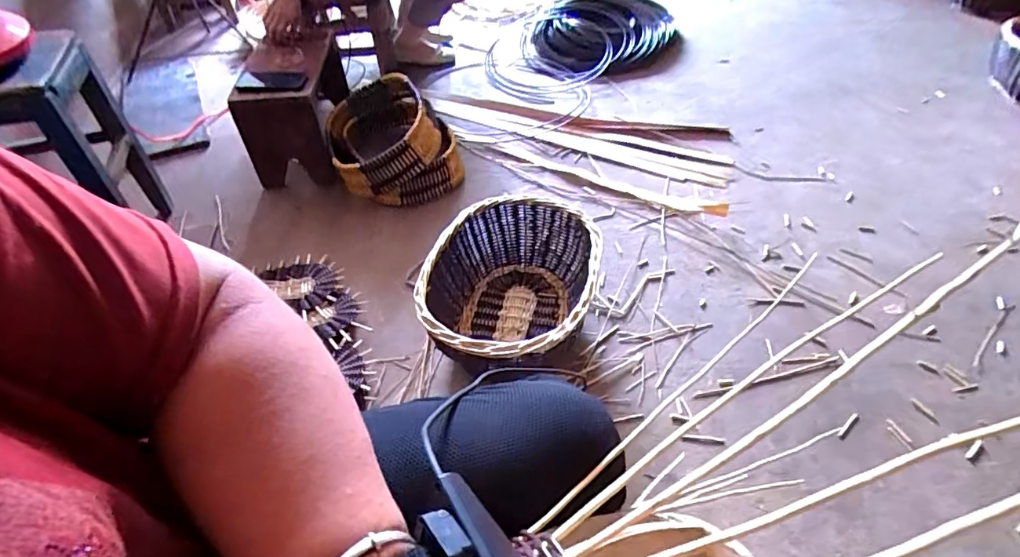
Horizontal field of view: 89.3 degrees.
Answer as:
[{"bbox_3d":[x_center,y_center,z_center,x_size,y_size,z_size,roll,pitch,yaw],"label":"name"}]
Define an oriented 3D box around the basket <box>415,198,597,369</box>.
[{"bbox_3d":[0.001,0.028,0.996,0.297,0.177,0.375,13,48,10],"label":"basket"}]

